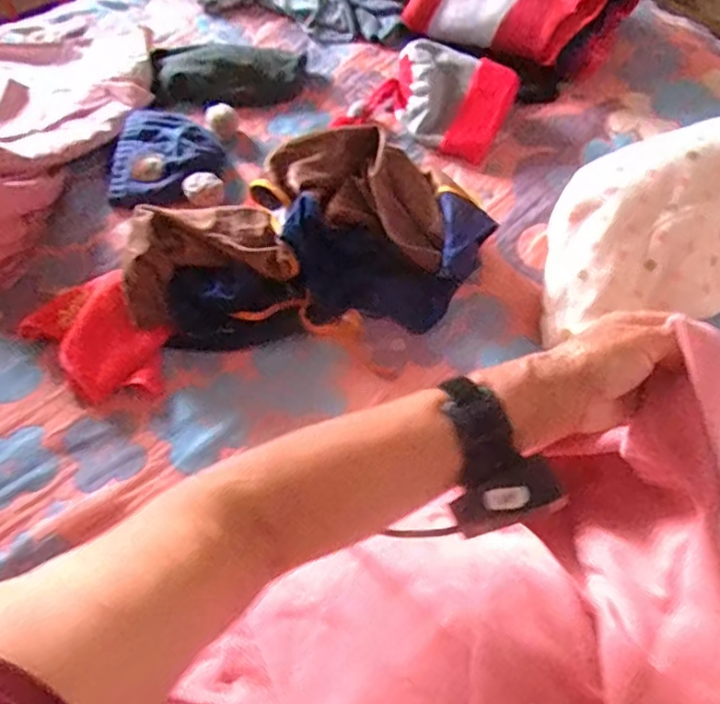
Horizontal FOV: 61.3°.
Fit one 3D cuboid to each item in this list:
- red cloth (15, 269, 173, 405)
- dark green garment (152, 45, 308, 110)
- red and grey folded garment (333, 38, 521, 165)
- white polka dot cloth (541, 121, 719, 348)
[{"bbox_3d":[-0.290,-0.014,0.676,0.121,0.056,0.164,-36,63,-19],"label":"red cloth"},{"bbox_3d":[-0.202,-0.421,0.917,0.233,0.049,0.122,-2,58,1],"label":"dark green garment"},{"bbox_3d":[0.101,-0.357,0.847,0.212,0.069,0.128,25,62,17],"label":"red and grey folded garment"},{"bbox_3d":[0.371,-0.154,0.690,0.373,0.107,0.205,-15,58,-7],"label":"white polka dot cloth"}]

